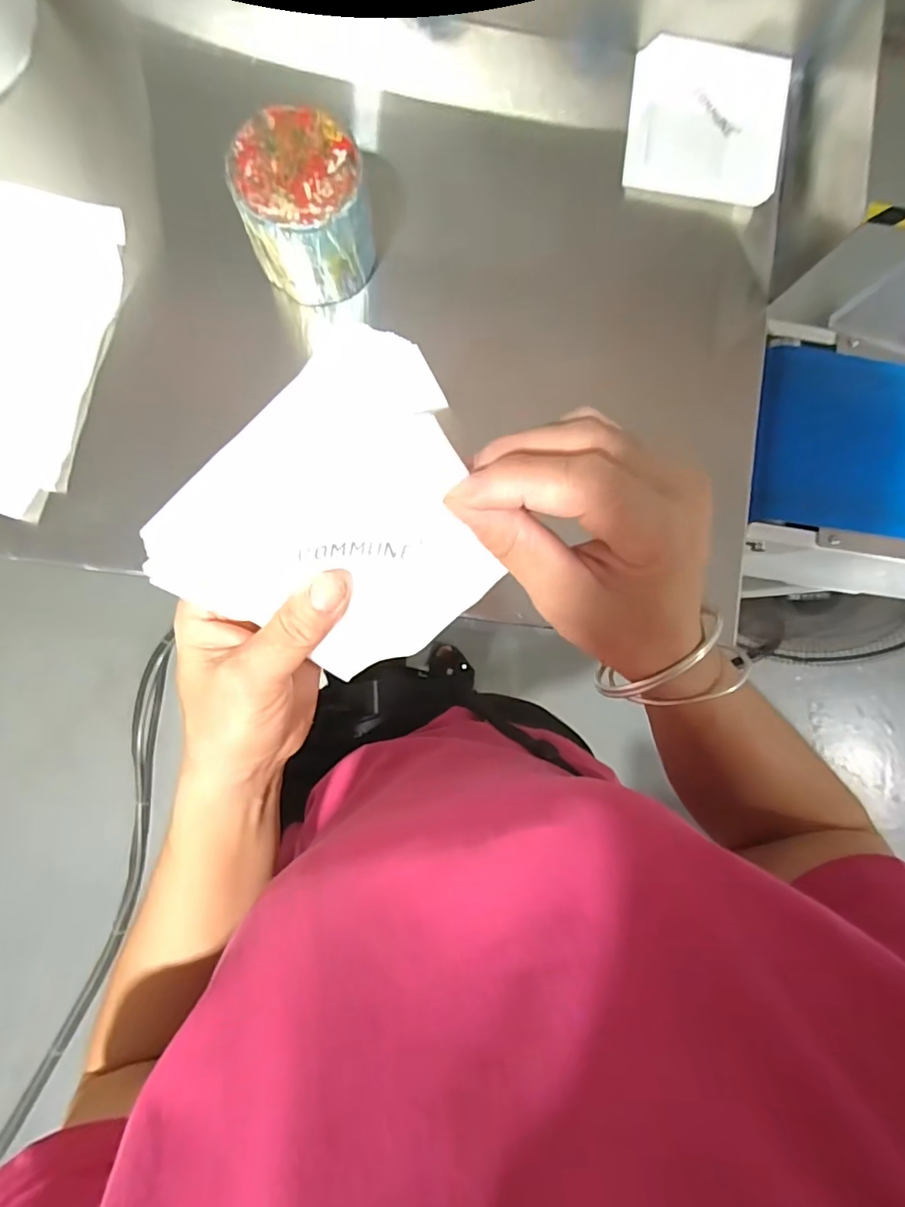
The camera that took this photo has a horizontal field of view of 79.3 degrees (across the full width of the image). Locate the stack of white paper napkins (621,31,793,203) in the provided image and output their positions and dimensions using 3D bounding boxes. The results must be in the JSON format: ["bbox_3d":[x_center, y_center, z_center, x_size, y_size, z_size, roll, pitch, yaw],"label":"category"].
[{"bbox_3d":[0.214,-0.405,0.460,0.124,0.021,0.129,6,88,-3],"label":"stack of white paper napkins"}]

